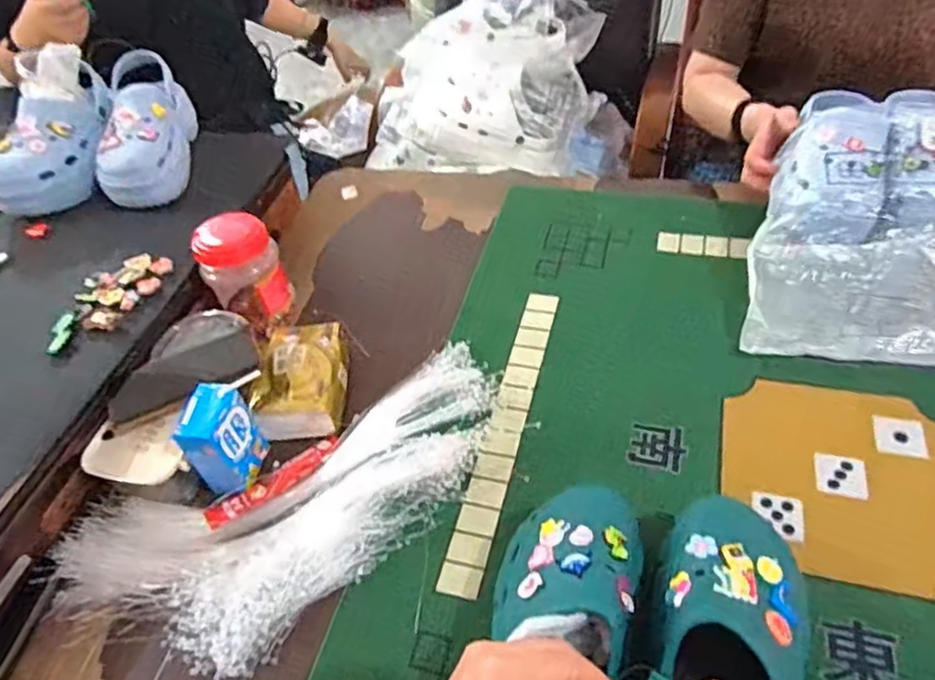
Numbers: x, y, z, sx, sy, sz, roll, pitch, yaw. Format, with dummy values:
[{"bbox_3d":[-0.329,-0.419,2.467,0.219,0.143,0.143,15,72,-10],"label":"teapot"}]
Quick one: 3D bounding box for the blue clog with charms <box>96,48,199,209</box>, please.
[{"bbox_3d":[-0.460,-0.295,0.931,0.107,0.113,0.237,-4,60,2],"label":"blue clog with charms"}]

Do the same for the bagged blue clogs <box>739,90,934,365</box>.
[{"bbox_3d":[0.483,-0.137,0.762,0.266,0.162,0.327,9,49,14],"label":"bagged blue clogs"}]

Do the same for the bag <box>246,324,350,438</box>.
[{"bbox_3d":[-0.189,0.042,0.744,0.096,0.052,0.141,-2,47,5],"label":"bag"}]

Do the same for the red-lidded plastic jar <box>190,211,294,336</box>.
[{"bbox_3d":[-0.280,-0.084,0.823,0.084,0.132,0.085,-3,47,4],"label":"red-lidded plastic jar"}]

